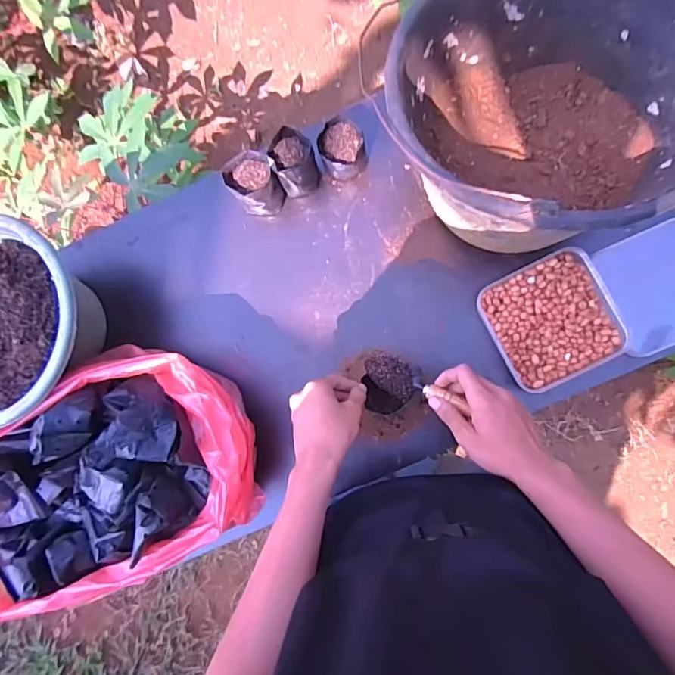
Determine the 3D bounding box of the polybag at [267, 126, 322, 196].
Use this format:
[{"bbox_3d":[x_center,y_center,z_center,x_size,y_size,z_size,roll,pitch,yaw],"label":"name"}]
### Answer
[{"bbox_3d":[-0.057,-0.238,0.668,0.056,0.084,0.065,-22,83,1],"label":"polybag"}]

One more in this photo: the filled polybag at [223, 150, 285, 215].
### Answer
[{"bbox_3d":[-0.112,-0.209,0.670,0.067,0.089,0.062,0,84,3],"label":"filled polybag"}]

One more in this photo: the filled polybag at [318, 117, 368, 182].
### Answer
[{"bbox_3d":[0.009,-0.255,0.671,0.058,0.061,0.063,0,84,3],"label":"filled polybag"}]

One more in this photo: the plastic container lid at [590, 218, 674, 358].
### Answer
[{"bbox_3d":[0.421,-0.067,0.625,0.147,0.020,0.147,-23,84,3],"label":"plastic container lid"}]

